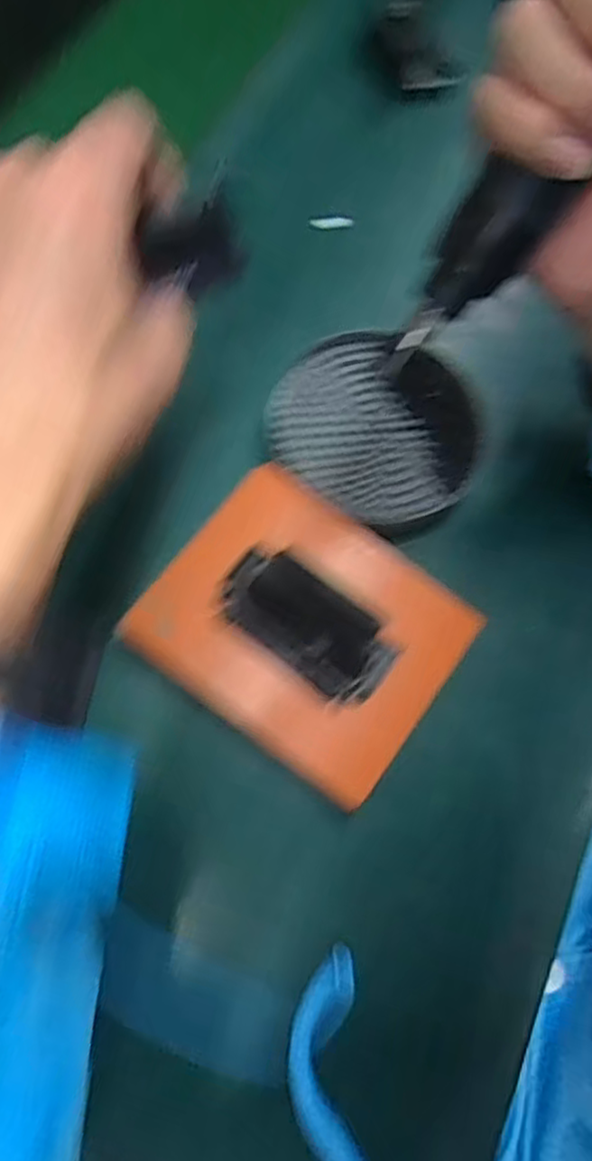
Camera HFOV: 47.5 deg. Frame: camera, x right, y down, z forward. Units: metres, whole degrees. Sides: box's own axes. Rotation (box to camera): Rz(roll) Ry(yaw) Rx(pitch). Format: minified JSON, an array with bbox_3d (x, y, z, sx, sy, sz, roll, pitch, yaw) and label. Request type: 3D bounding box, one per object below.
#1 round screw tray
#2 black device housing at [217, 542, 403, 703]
[{"bbox_3d":[0.042,-0.082,0.363,0.111,0.015,0.097,33,72,6],"label":"round screw tray"},{"bbox_3d":[0.006,0.021,0.327,0.086,0.015,0.044,36,72,7],"label":"black device housing"}]

